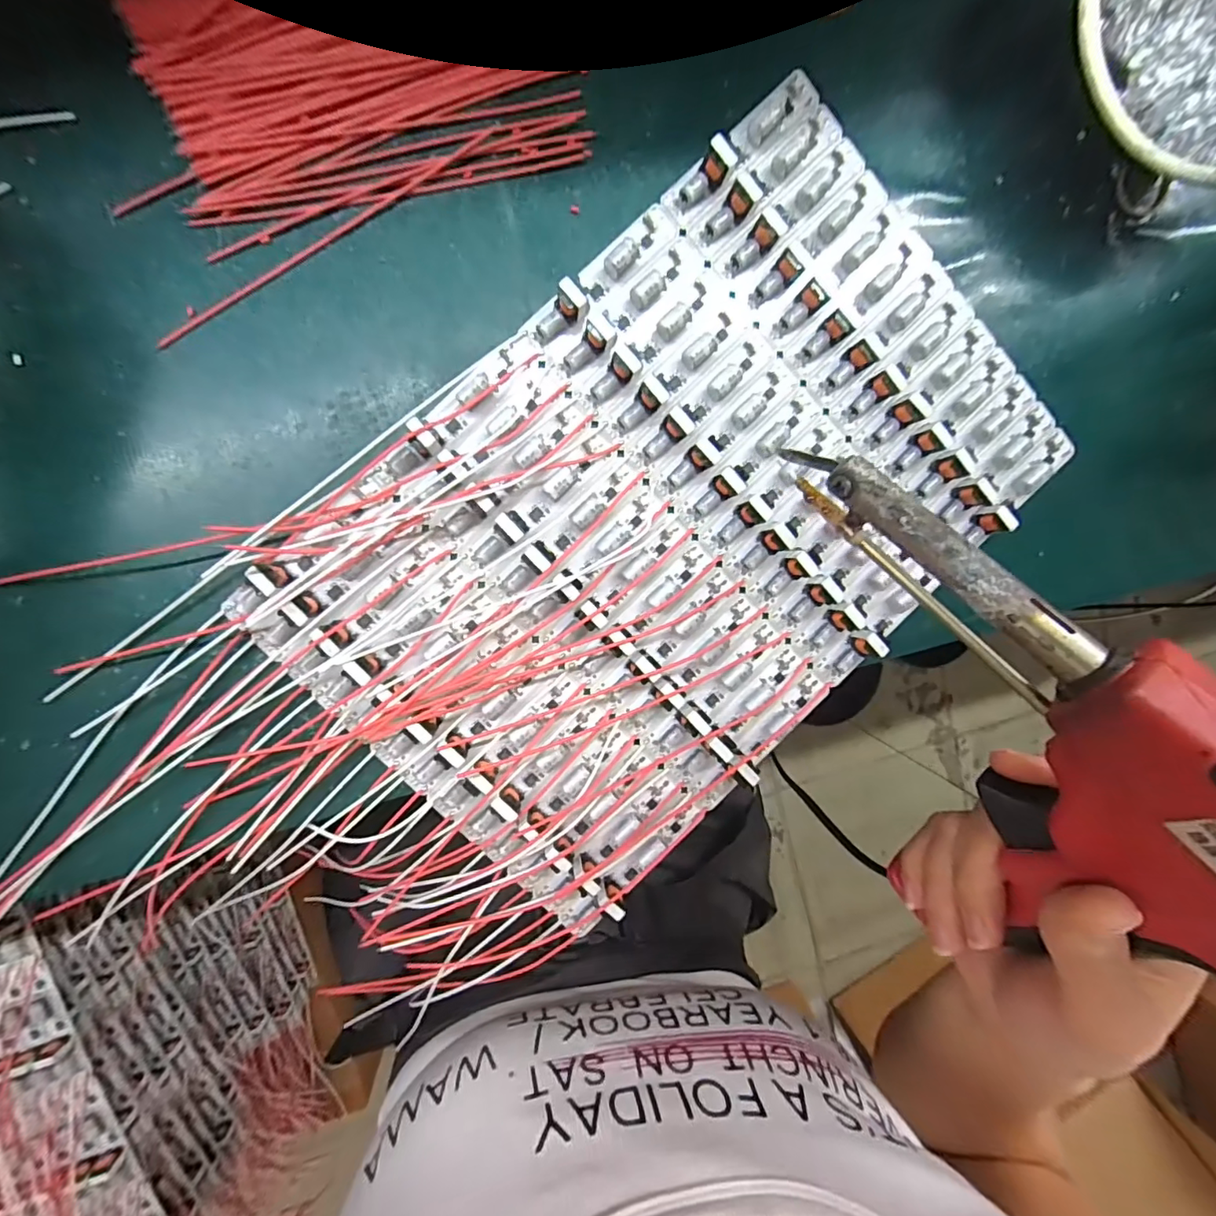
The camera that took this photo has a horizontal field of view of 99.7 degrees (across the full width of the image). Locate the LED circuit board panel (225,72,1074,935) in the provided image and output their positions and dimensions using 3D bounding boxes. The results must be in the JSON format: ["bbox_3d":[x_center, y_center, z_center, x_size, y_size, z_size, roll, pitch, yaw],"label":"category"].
[{"bbox_3d":[0.032,-0.035,0.204,0.296,0.016,0.192,-44,98,-3],"label":"LED circuit board panel"}]

